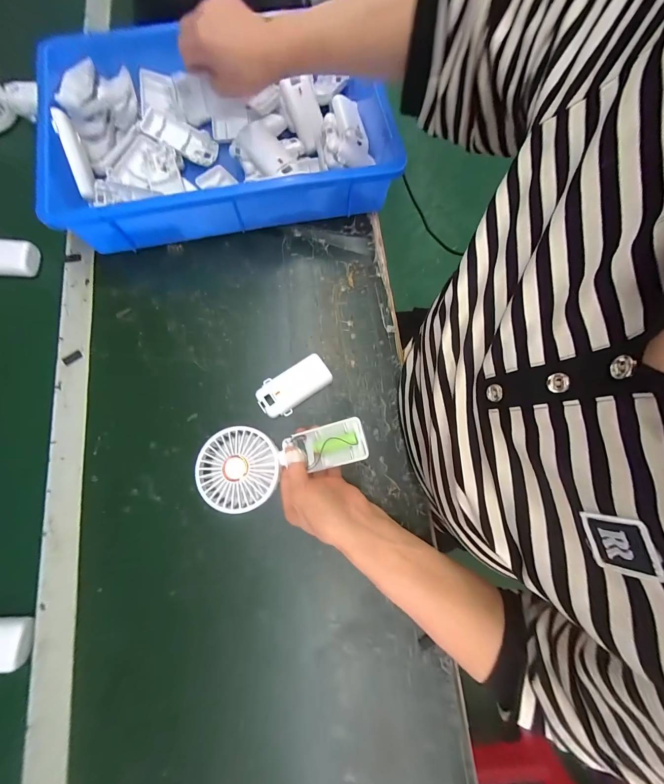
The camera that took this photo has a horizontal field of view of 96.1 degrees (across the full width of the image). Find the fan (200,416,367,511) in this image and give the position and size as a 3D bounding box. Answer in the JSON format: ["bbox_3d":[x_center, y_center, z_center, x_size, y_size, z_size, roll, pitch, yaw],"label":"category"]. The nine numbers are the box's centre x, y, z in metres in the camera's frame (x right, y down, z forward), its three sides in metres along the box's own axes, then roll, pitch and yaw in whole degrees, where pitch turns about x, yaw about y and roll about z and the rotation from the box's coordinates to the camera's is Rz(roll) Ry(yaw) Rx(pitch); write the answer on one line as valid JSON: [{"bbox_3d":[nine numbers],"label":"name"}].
[{"bbox_3d":[-0.053,0.071,0.320,0.176,0.028,0.080,-13,79,-2],"label":"fan"}]

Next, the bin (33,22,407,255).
[{"bbox_3d":[-0.143,-0.357,0.401,0.416,0.077,0.297,-9,77,-2],"label":"bin"}]

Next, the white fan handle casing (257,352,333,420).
[{"bbox_3d":[-0.046,-0.007,0.368,0.092,0.018,0.048,-31,79,-7],"label":"white fan handle casing"}]

